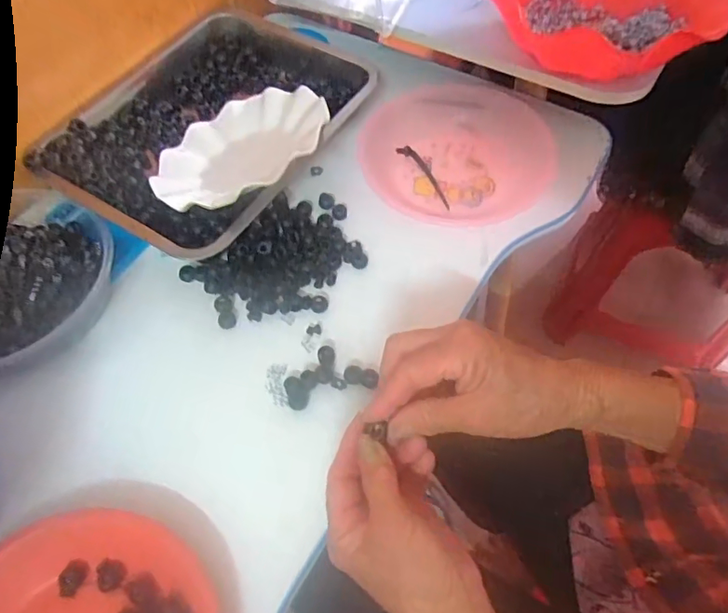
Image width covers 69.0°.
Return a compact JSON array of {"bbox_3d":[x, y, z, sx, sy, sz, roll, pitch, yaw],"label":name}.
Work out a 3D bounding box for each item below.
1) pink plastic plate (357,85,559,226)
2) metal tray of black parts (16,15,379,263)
[{"bbox_3d":[0.102,-0.168,0.563,0.206,0.020,0.183,-8,59,-3],"label":"pink plastic plate"},{"bbox_3d":[-0.154,-0.194,0.561,0.253,0.045,0.315,28,63,17],"label":"metal tray of black parts"}]

